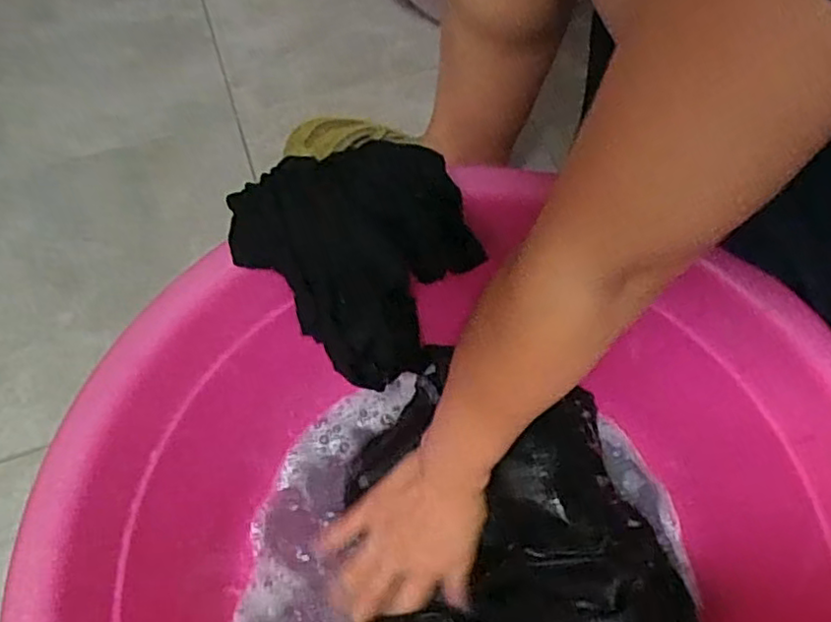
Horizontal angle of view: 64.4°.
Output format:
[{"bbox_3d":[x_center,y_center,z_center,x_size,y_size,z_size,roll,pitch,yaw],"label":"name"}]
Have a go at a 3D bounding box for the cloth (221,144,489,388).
[{"bbox_3d":[-0.025,-0.023,0.436,0.131,0.174,0.048,-31,28,-8],"label":"cloth"}]

